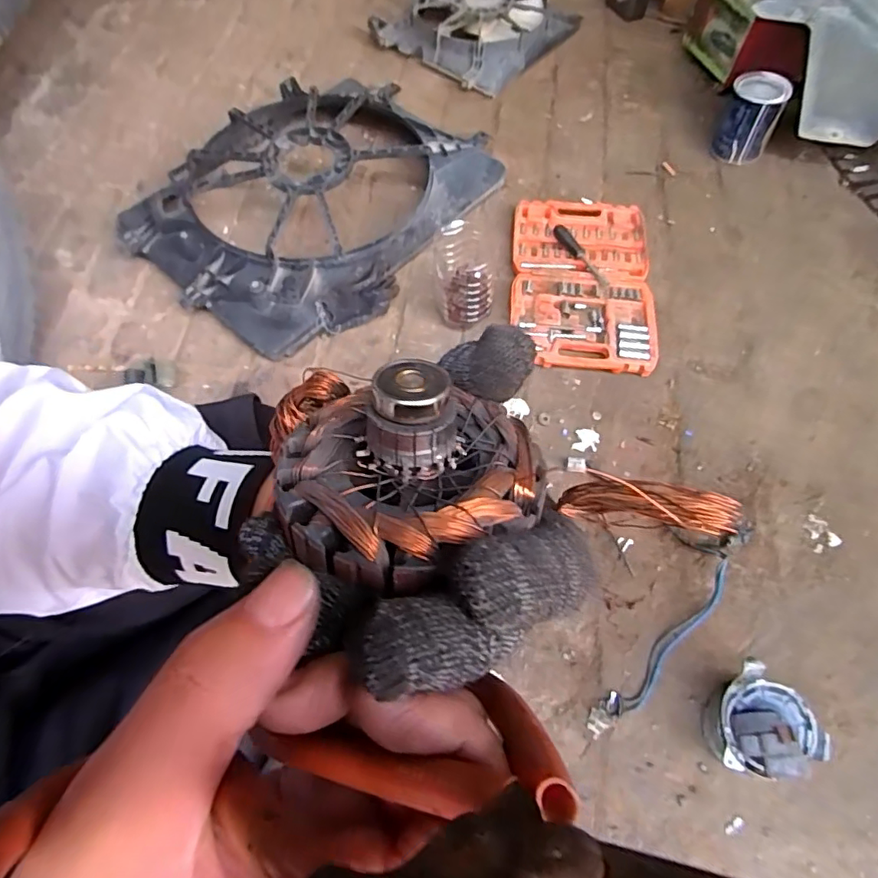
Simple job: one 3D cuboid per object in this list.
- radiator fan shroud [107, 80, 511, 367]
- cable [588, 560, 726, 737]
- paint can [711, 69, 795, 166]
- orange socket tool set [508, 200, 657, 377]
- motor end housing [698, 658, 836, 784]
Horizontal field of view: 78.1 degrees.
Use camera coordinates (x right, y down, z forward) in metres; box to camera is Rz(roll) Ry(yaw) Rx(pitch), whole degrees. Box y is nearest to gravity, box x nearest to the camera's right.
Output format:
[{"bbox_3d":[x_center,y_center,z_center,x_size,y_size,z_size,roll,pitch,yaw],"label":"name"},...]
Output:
[{"bbox_3d":[-0.240,-0.490,1.063,0.540,0.112,0.674,31,67,15],"label":"radiator fan shroud"},{"bbox_3d":[0.308,0.278,0.728,0.306,0.022,0.036,-40,69,-18],"label":"cable"},{"bbox_3d":[0.635,-0.655,1.112,0.106,0.134,0.106,0,63,0],"label":"paint can"},{"bbox_3d":[0.263,-0.295,0.994,0.250,0.049,0.390,5,63,3],"label":"orange socket tool set"},{"bbox_3d":[0.387,0.352,0.651,0.115,0.093,0.119,37,70,17],"label":"motor end housing"}]

